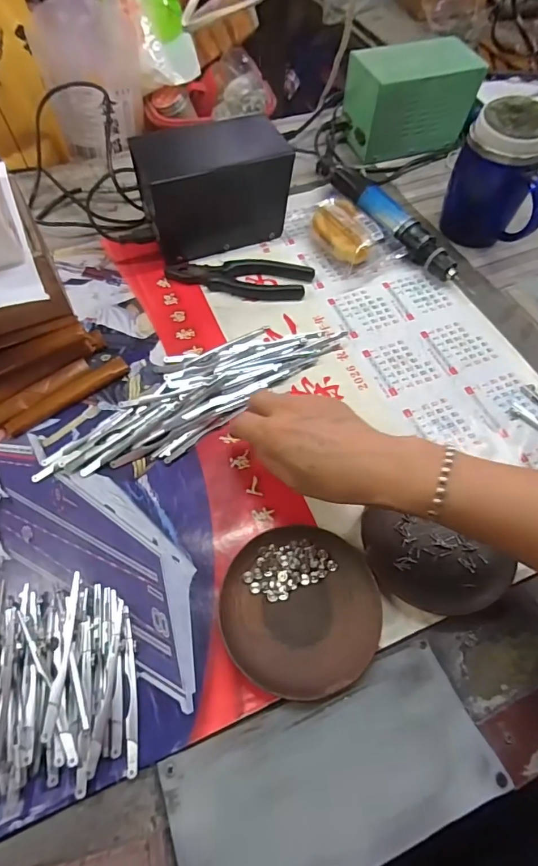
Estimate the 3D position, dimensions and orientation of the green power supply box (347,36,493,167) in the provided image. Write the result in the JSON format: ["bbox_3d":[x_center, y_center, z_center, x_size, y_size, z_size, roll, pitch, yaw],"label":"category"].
[{"bbox_3d":[0.197,-0.464,0.622,0.160,0.113,0.087,-15,59,-9],"label":"green power supply box"}]

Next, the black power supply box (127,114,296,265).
[{"bbox_3d":[-0.063,-0.285,0.522,0.162,0.113,0.087,-19,60,-12],"label":"black power supply box"}]

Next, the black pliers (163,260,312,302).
[{"bbox_3d":[-0.033,-0.180,0.512,0.163,0.016,0.045,6,58,4],"label":"black pliers"}]

